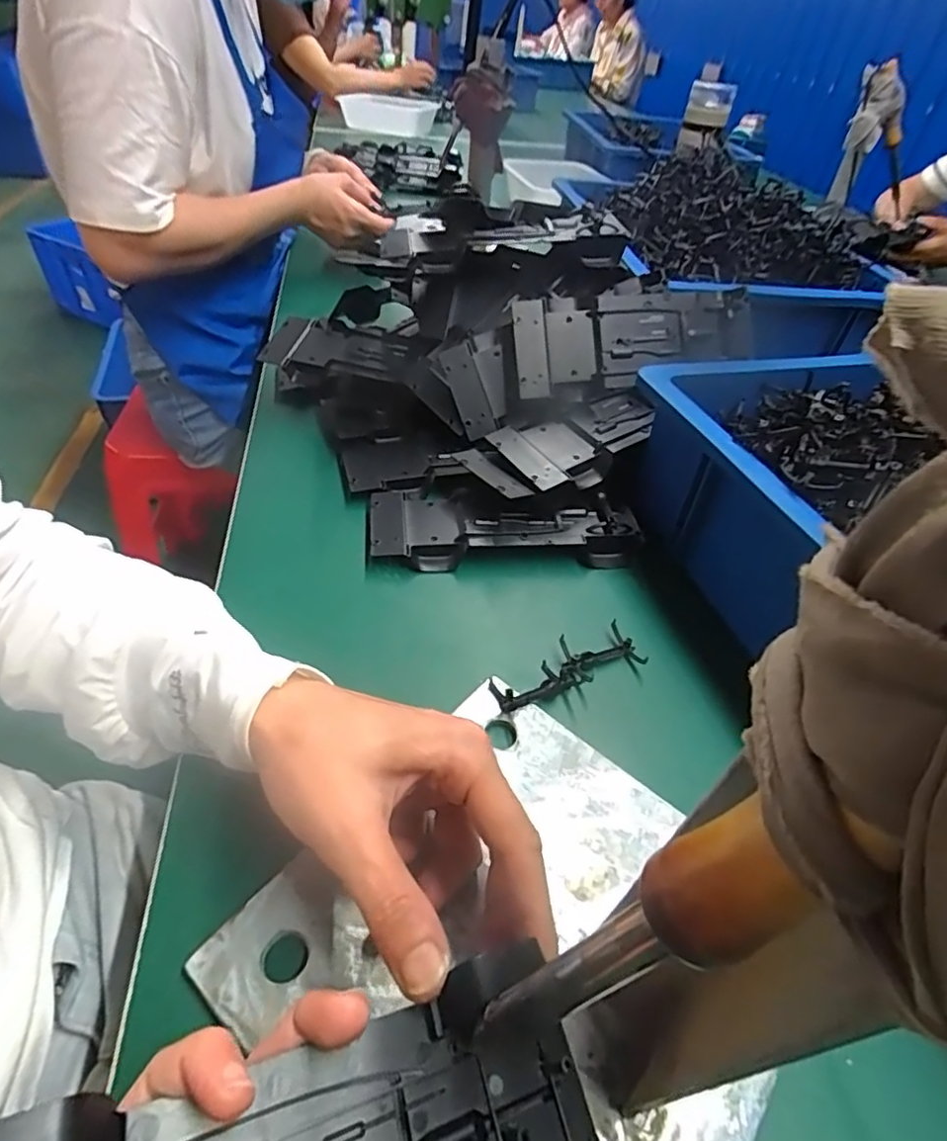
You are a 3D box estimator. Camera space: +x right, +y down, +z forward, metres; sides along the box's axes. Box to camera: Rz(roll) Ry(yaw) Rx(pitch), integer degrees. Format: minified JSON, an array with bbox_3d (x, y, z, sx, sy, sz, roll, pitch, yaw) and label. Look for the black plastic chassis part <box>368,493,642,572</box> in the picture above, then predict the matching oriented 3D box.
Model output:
[{"bbox_3d":[0.023,-0.029,0.441,0.192,0.024,0.066,2,44,-5],"label":"black plastic chassis part"}]

